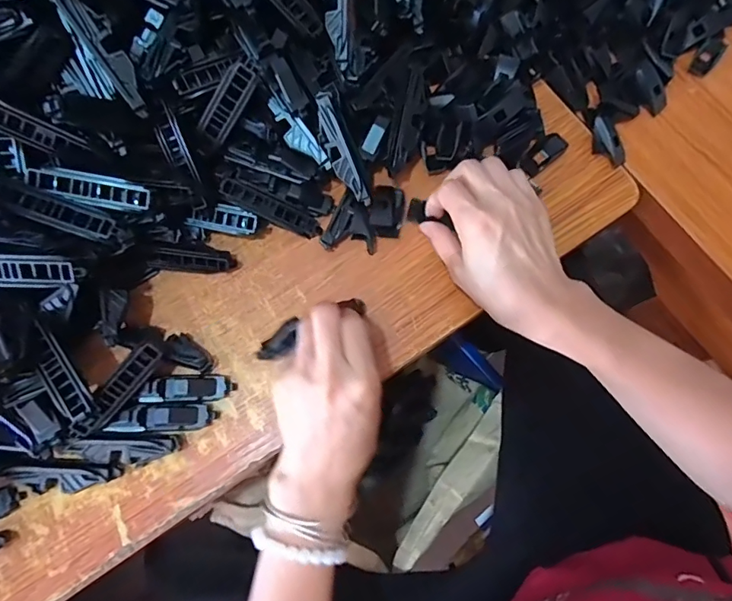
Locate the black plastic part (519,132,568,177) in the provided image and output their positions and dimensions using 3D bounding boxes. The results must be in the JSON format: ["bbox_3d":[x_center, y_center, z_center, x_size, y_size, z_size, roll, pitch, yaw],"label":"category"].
[{"bbox_3d":[0.145,-0.120,0.377,0.046,0.007,0.019,-41,79,-8],"label":"black plastic part"}]

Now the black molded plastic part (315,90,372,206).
[{"bbox_3d":[-0.017,-0.107,0.336,0.016,0.012,0.081,-25,110,-5],"label":"black molded plastic part"}]

